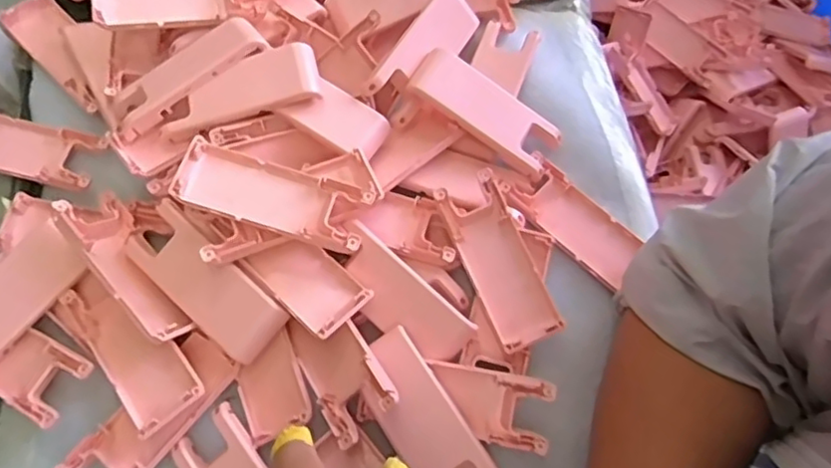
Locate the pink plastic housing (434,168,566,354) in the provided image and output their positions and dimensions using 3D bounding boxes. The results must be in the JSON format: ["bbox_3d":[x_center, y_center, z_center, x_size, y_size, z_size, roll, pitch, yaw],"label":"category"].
[{"bbox_3d":[0.049,0.015,0.367,0.037,0.019,0.101,-22,69,-11],"label":"pink plastic housing"}]

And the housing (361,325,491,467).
[{"bbox_3d":[0.013,0.114,0.330,0.040,0.023,0.129,-30,84,-14],"label":"housing"}]

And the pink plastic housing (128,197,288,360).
[{"bbox_3d":[-0.118,0.025,0.347,0.095,0.019,0.036,40,71,14],"label":"pink plastic housing"}]

